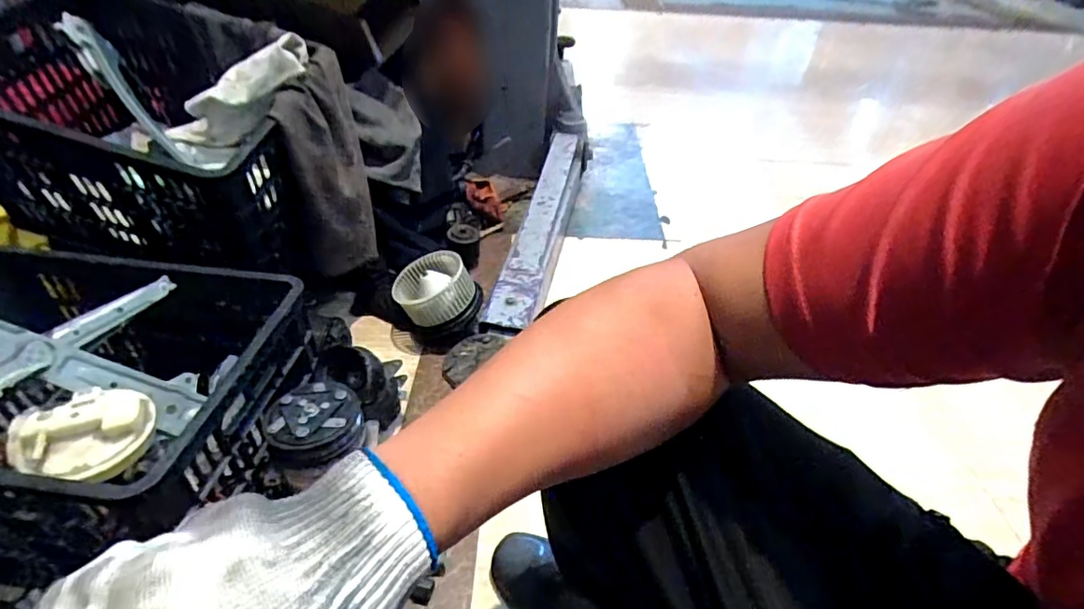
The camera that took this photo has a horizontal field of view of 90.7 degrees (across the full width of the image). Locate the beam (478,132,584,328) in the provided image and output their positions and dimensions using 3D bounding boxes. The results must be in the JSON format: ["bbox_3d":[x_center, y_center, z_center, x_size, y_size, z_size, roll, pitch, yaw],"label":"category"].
[{"bbox_3d":[0.017,-0.211,1.242,0.093,0.115,0.813,9,40,7],"label":"beam"}]

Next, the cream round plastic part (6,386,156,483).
[{"bbox_3d":[-0.483,0.136,0.568,0.109,0.034,0.118,30,46,29],"label":"cream round plastic part"}]

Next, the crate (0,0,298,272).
[{"bbox_3d":[-0.612,-0.266,0.853,0.493,0.326,0.347,8,40,6],"label":"crate"}]

